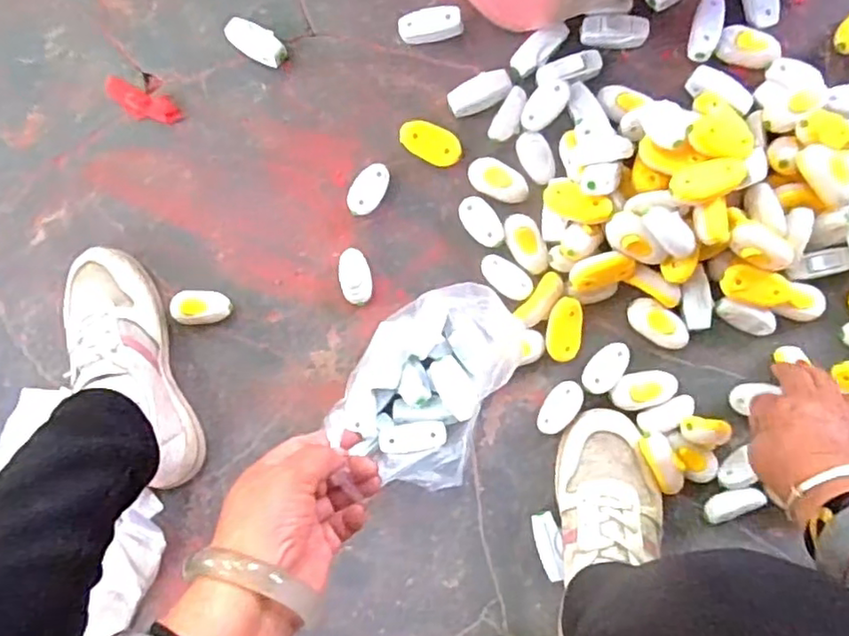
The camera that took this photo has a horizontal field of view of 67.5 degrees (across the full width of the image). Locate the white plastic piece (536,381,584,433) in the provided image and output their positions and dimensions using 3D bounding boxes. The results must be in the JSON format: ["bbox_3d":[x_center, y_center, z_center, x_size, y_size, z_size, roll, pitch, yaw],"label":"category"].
[{"bbox_3d":[0.127,0.085,0.602,0.029,0.022,0.054,31,88,6],"label":"white plastic piece"}]

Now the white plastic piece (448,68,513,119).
[{"bbox_3d":[0.053,-0.219,0.618,0.060,0.015,0.032,-20,84,2],"label":"white plastic piece"}]

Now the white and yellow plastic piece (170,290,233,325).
[{"bbox_3d":[-0.223,-0.010,0.635,0.055,0.033,0.034,1,88,5],"label":"white and yellow plastic piece"}]

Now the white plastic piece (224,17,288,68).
[{"bbox_3d":[-0.166,-0.273,0.635,0.064,0.023,0.031,25,90,6],"label":"white plastic piece"}]

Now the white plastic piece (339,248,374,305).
[{"bbox_3d":[-0.068,-0.041,0.630,0.030,0.020,0.057,-12,84,3],"label":"white plastic piece"}]

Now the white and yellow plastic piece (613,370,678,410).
[{"bbox_3d":[0.204,0.066,0.584,0.058,0.011,0.033,-9,84,3],"label":"white and yellow plastic piece"}]

